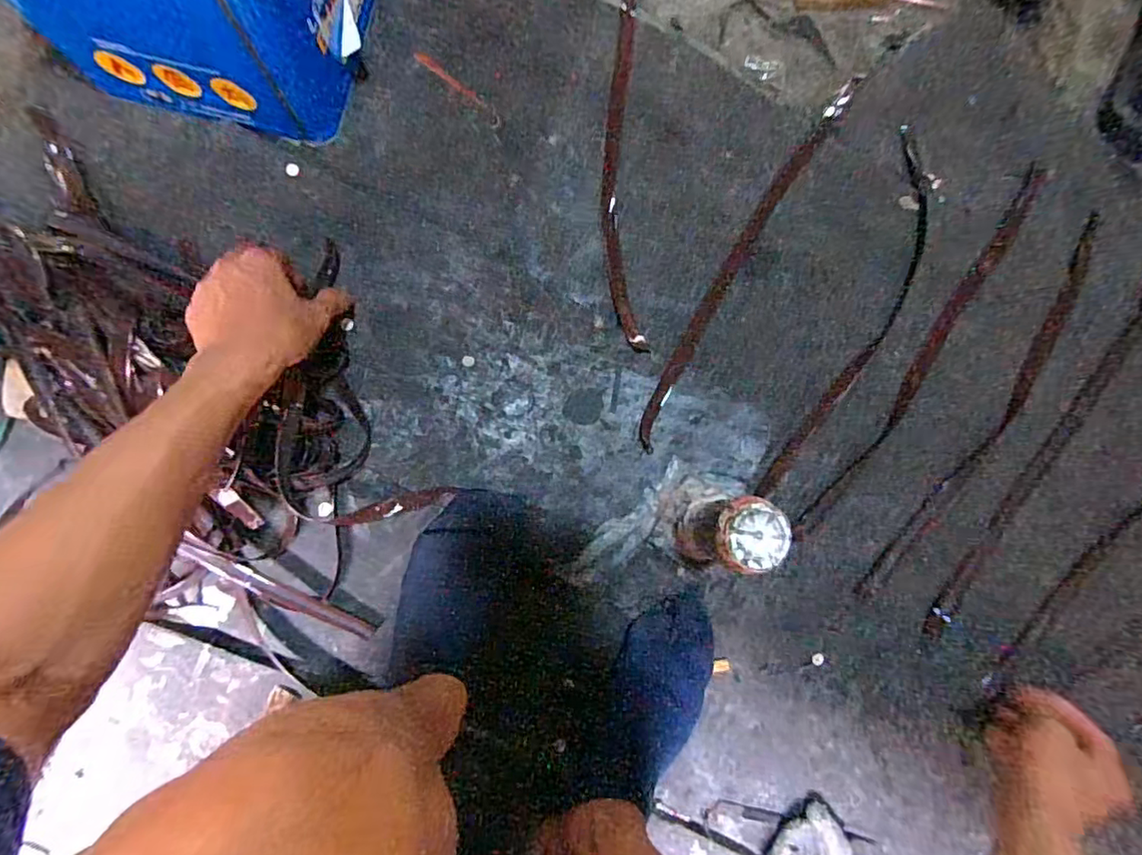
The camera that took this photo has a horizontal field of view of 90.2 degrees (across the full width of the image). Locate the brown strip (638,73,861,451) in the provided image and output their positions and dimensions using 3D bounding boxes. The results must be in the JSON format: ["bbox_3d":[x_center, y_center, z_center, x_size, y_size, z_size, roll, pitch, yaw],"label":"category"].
[{"bbox_3d":[0.181,-0.181,0.590,0.035,0.008,0.451,31,82,0],"label":"brown strip"}]

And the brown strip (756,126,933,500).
[{"bbox_3d":[0.305,-0.117,0.590,0.062,0.020,0.440,24,82,-1],"label":"brown strip"}]

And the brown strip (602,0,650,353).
[{"bbox_3d":[0.055,-0.309,0.592,0.043,0.007,0.462,0,83,-4],"label":"brown strip"}]

